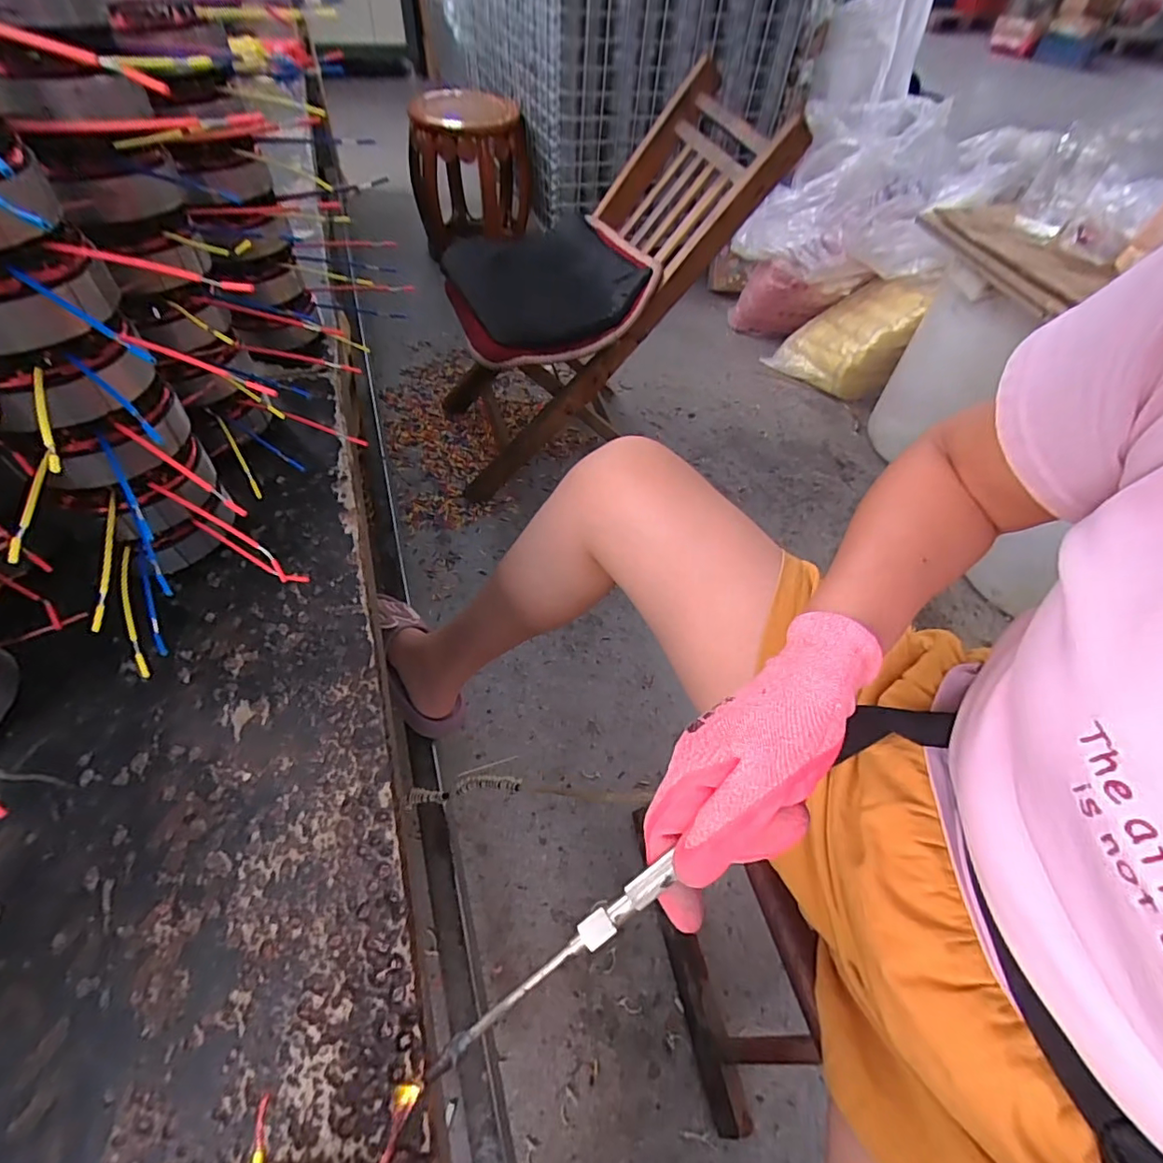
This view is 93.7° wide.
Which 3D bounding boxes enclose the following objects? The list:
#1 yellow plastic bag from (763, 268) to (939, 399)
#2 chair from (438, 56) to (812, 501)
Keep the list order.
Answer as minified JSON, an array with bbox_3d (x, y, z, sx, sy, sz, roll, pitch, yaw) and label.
[{"bbox_3d":[0.665,-0.629,1.383,0.131,0.303,0.292,-37,65,-27],"label":"yellow plastic bag"},{"bbox_3d":[0.007,-0.539,1.060,0.570,0.566,0.352,-15,57,-15],"label":"chair"}]

